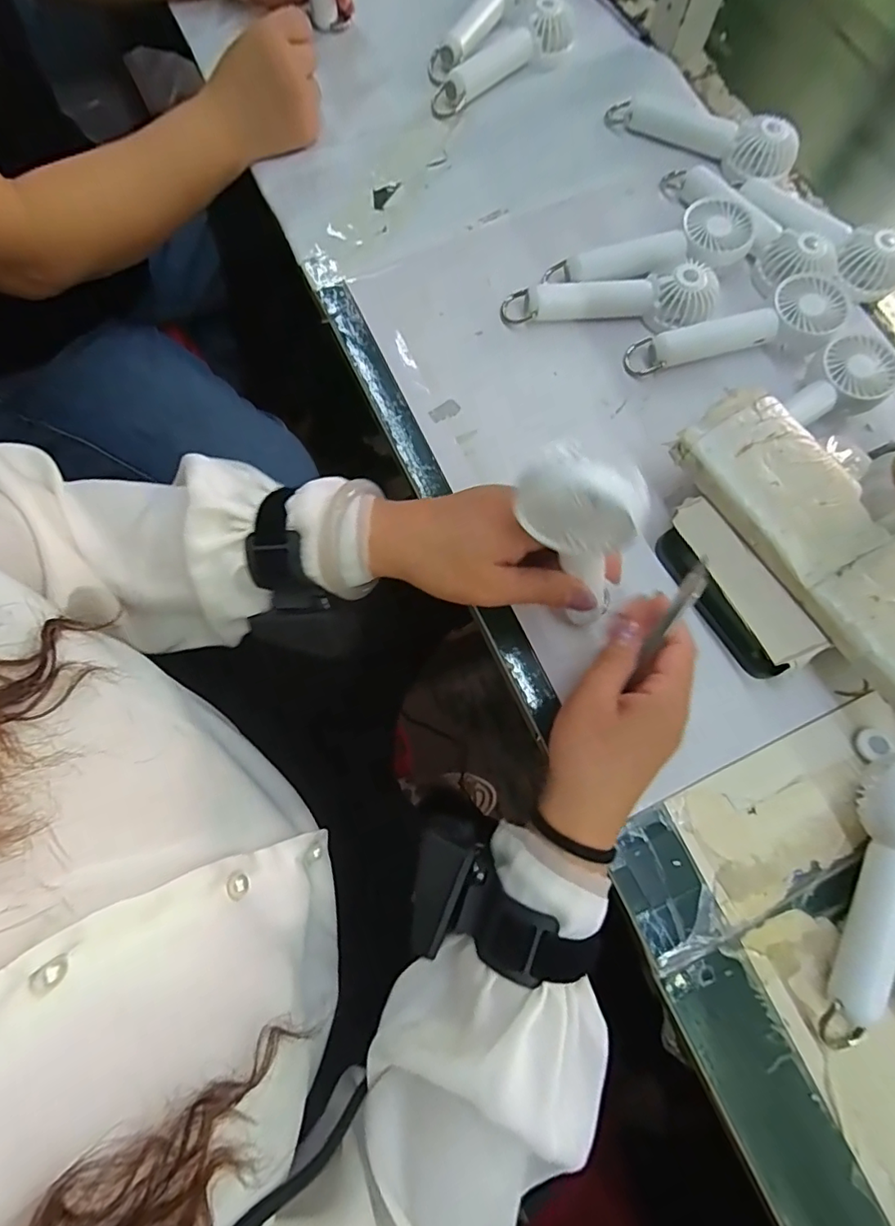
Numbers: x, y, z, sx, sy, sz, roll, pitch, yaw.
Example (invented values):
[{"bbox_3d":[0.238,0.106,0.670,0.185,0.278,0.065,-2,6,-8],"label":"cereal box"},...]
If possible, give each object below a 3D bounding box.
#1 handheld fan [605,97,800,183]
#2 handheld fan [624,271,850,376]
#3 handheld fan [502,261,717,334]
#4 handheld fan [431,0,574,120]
[{"bbox_3d":[0.224,-0.426,0.466,0.161,0.032,0.046,27,75,6],"label":"handheld fan"},{"bbox_3d":[0.226,-0.210,0.411,0.168,0.031,0.058,-20,76,-7],"label":"handheld fan"},{"bbox_3d":[0.126,-0.245,0.416,0.158,0.031,0.043,3,74,-1],"label":"handheld fan"},{"bbox_3d":[0.051,-0.506,0.486,0.158,0.032,0.041,-33,78,-10],"label":"handheld fan"}]

